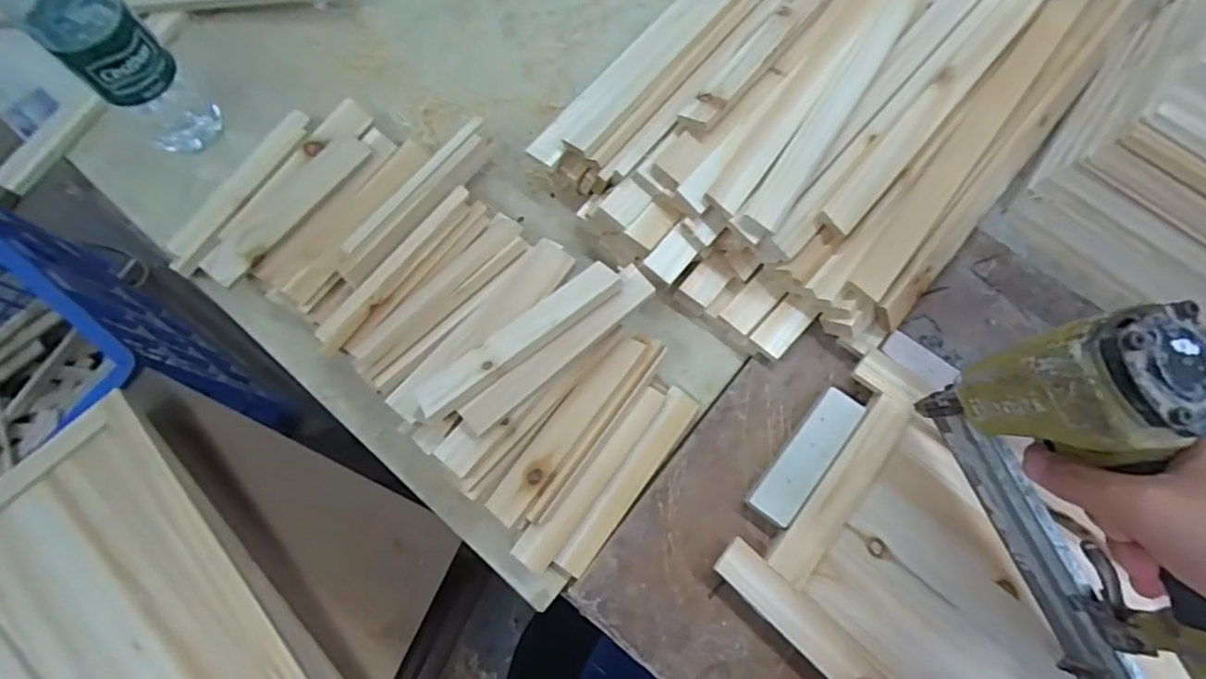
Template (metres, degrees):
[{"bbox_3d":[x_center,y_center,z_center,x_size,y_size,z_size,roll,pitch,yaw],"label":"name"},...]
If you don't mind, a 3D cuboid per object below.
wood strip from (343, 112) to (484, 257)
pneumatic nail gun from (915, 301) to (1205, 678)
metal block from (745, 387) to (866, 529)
[{"bbox_3d":[-0.152,-0.127,0.443,0.017,0.006,0.151,38,75,10],"label":"wood strip"},{"bbox_3d":[0.278,0.118,0.290,0.058,0.158,0.242,-19,74,-6],"label":"pneumatic nail gun"},{"bbox_3d":[0.150,0.086,0.409,0.033,0.016,0.112,38,76,11],"label":"metal block"}]

